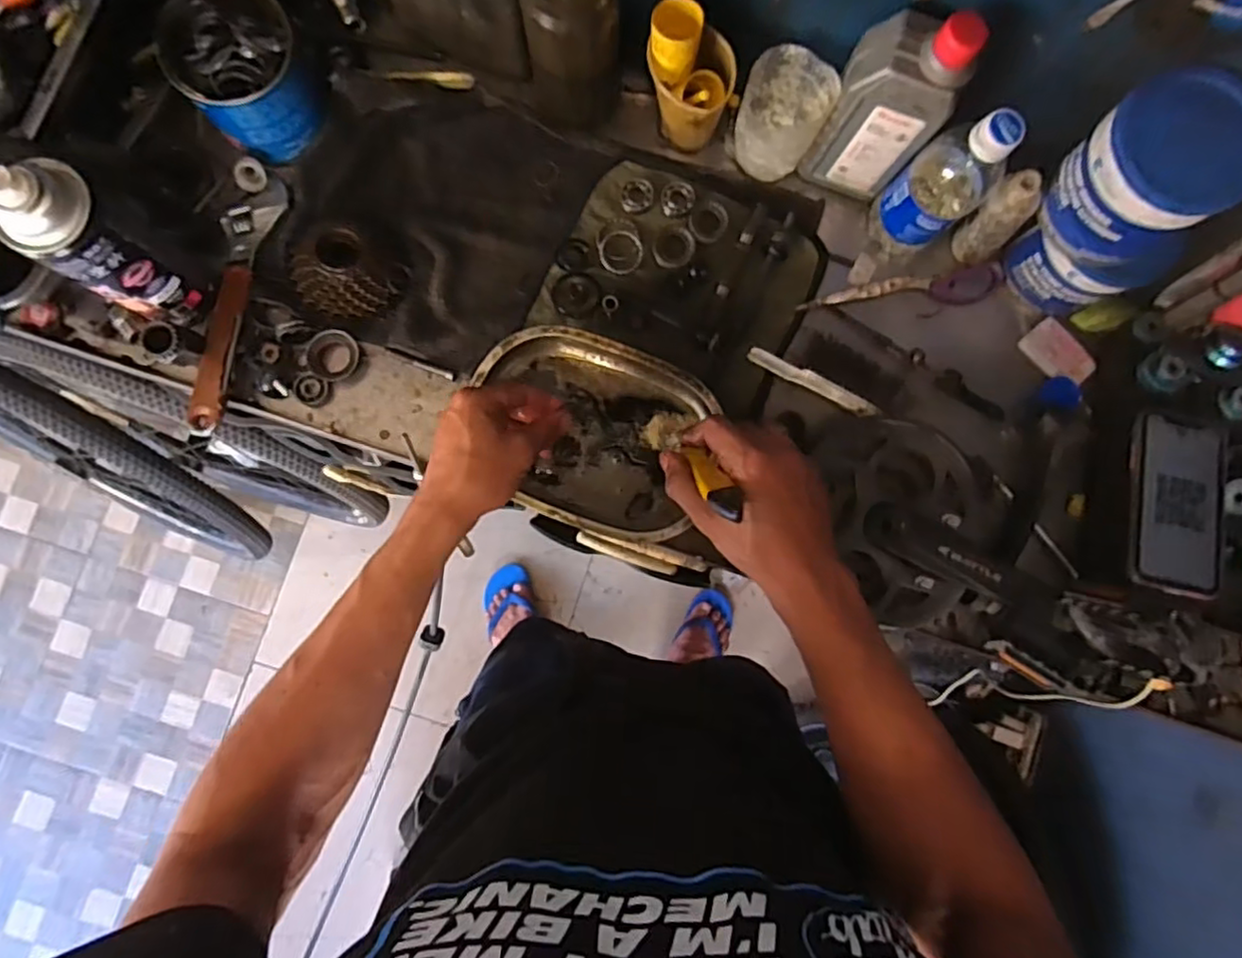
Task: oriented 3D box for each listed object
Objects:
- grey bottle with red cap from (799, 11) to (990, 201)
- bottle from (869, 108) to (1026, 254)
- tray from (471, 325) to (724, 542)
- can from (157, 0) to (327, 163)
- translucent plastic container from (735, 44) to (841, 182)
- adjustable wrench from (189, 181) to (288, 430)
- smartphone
[{"bbox_3d":[0.211,-0.297,0.525,0.079,0.169,0.051,21,84,-1],"label":"grey bottle with red cap"},{"bbox_3d":[0.265,-0.241,0.539,0.061,0.165,0.064,0,84,-3],"label":"bottle"},{"bbox_3d":[-0.027,-0.042,0.560,0.192,0.029,0.151,20,84,-1],"label":"tray"},{"bbox_3d":[-0.309,-0.336,0.542,0.095,0.092,0.093,0,84,-3],"label":"can"},{"bbox_3d":[0.135,-0.308,0.566,0.070,0.094,0.066,0,84,-3],"label":"translucent plastic container"},{"bbox_3d":[-0.336,-0.155,0.559,0.041,0.022,0.227,10,84,-2],"label":"adjustable wrench"},{"bbox_3d":[0.466,0.023,0.543,0.079,0.010,0.146,12,80,0],"label":"smartphone"}]

